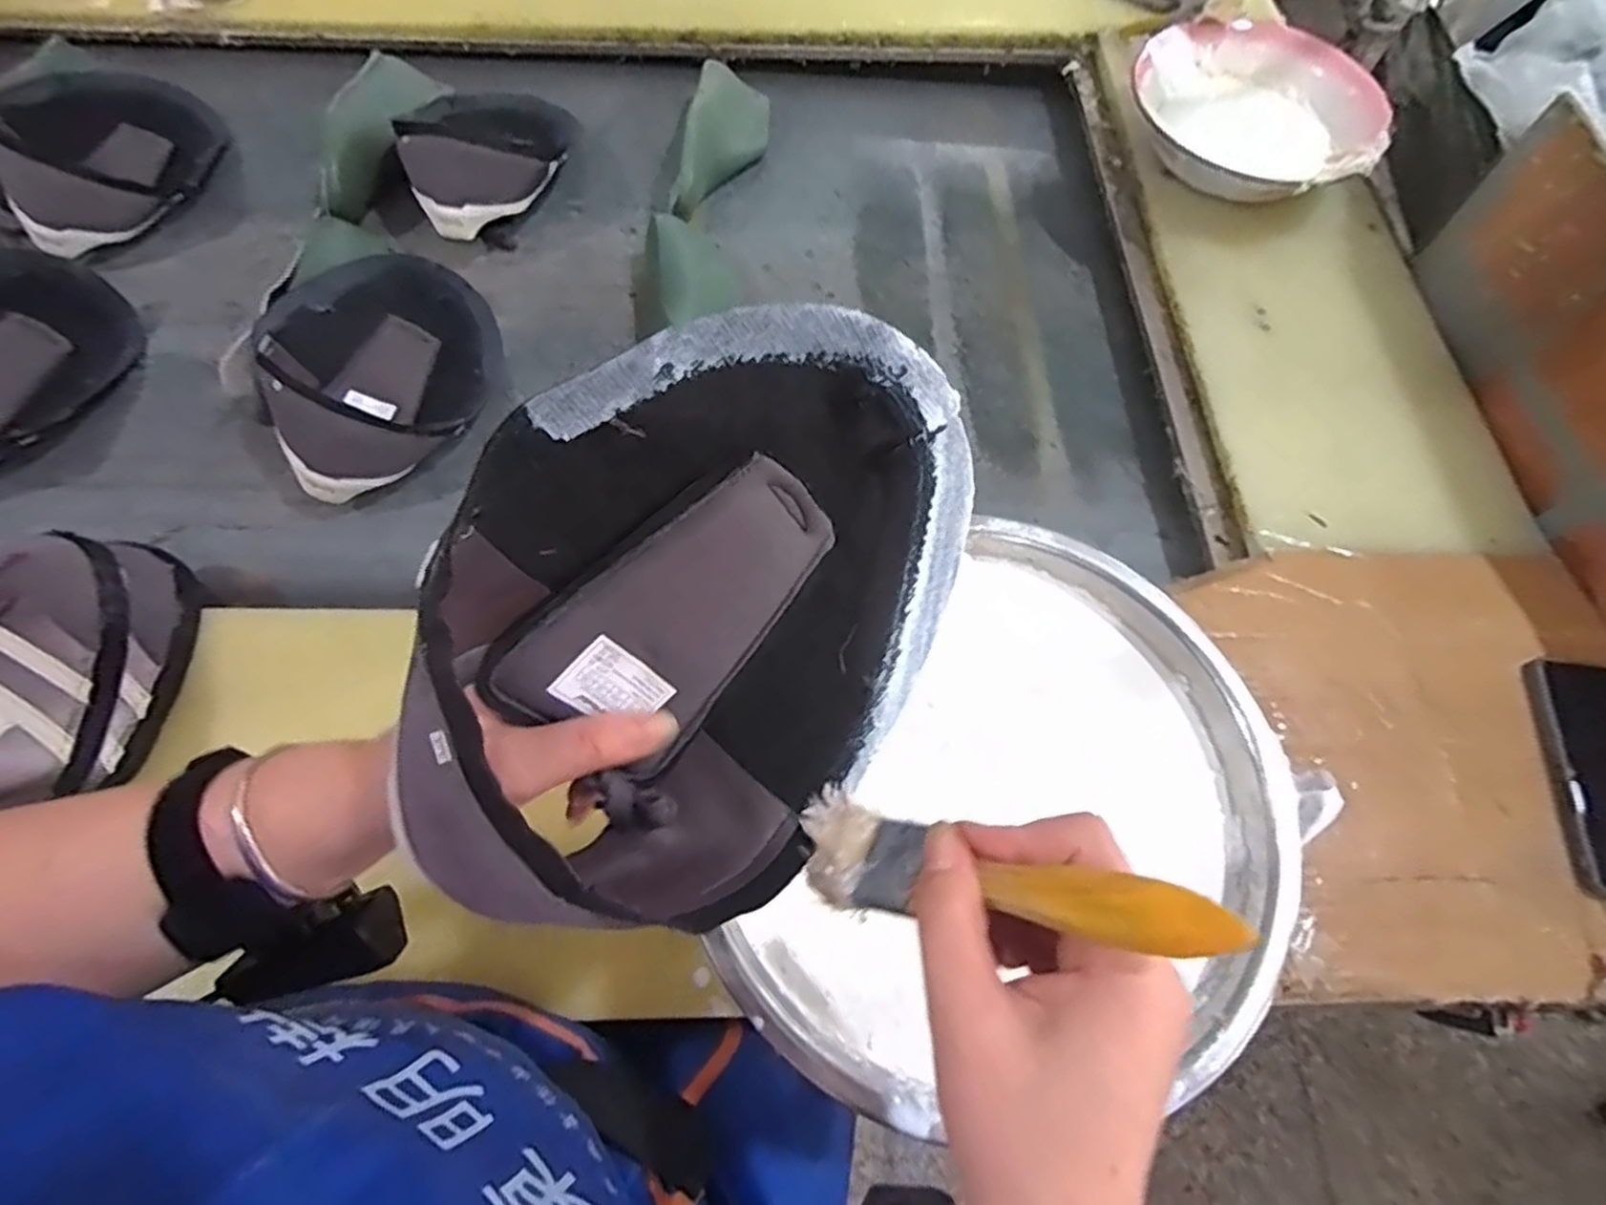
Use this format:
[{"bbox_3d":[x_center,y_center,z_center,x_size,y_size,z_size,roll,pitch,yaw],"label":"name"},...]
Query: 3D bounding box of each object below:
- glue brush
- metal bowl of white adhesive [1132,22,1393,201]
[{"bbox_3d":[0.056,0.089,0.236,0.012,0.157,0.038,38,62,-32],"label":"glue brush"},{"bbox_3d":[0.466,-0.500,0.766,0.220,0.076,0.242,-13,67,-8],"label":"metal bowl of white adhesive"}]

